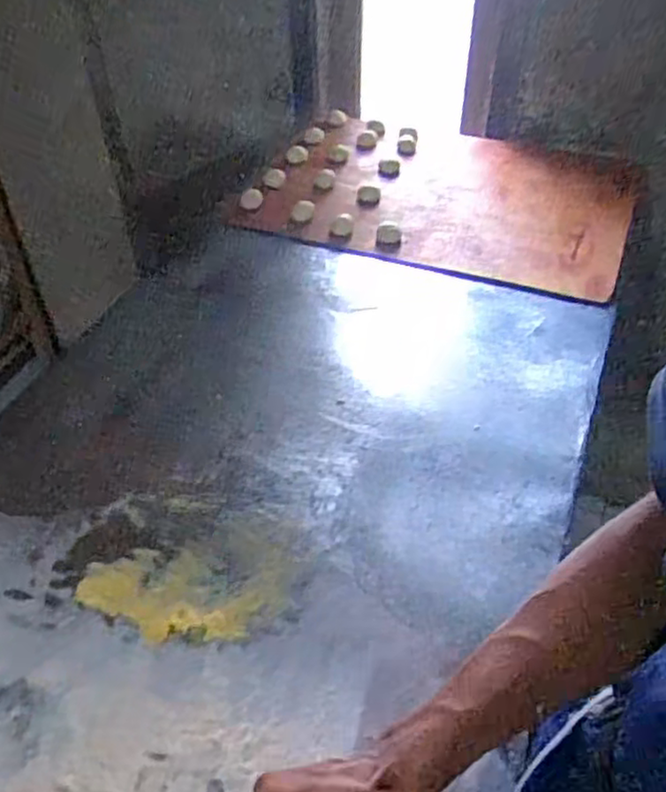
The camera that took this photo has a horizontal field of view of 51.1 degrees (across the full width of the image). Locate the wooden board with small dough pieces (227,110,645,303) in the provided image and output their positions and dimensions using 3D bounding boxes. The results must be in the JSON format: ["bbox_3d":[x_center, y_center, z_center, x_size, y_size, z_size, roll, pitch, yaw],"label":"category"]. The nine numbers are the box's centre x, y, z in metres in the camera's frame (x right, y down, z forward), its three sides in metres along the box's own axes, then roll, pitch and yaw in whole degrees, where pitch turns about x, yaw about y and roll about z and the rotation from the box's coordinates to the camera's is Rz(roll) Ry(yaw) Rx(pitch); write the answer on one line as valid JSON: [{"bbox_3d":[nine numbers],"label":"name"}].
[{"bbox_3d":[0.181,-0.348,1.155,0.569,0.047,0.471,15,47,15],"label":"wooden board with small dough pieces"}]

